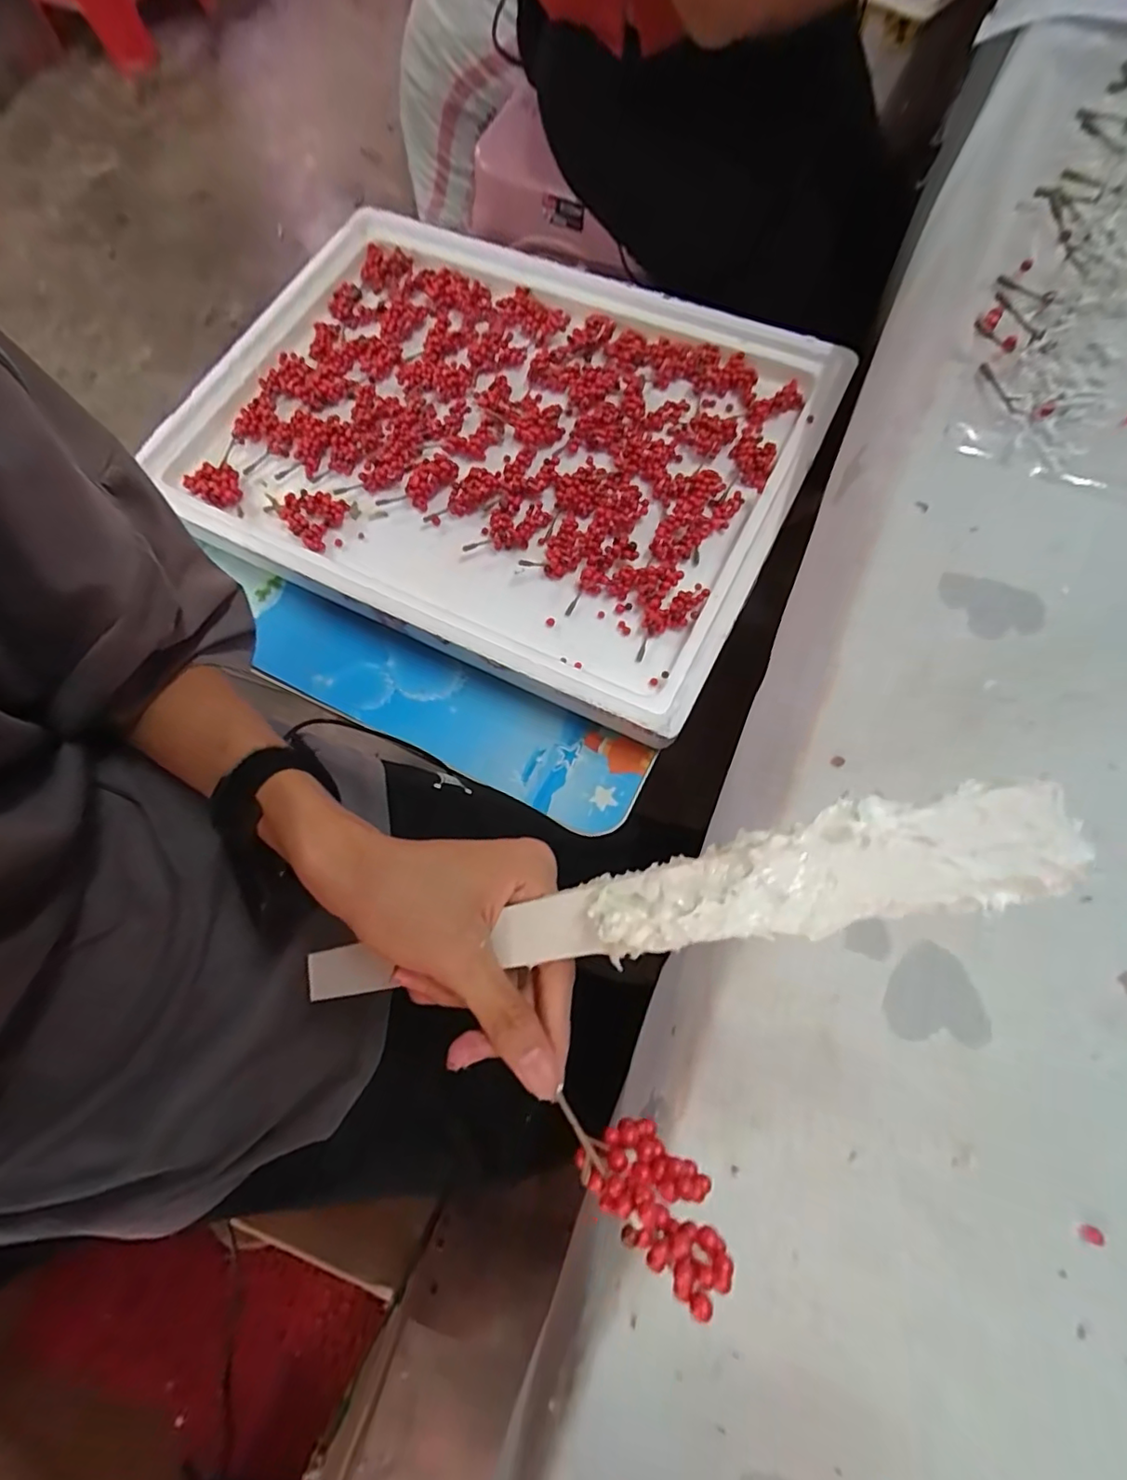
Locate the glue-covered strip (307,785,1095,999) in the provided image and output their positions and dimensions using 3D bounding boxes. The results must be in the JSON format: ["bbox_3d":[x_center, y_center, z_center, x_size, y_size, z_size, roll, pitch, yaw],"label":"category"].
[{"bbox_3d":[0.001,0.071,0.220,0.308,0.016,0.031,-22,65,30],"label":"glue-covered strip"}]

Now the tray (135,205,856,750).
[{"bbox_3d":[-0.080,-0.311,0.586,0.611,0.047,0.455,26,77,10],"label":"tray"}]

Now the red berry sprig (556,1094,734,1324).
[{"bbox_3d":[0.028,0.160,0.209,0.069,0.037,0.028,36,73,14],"label":"red berry sprig"}]

